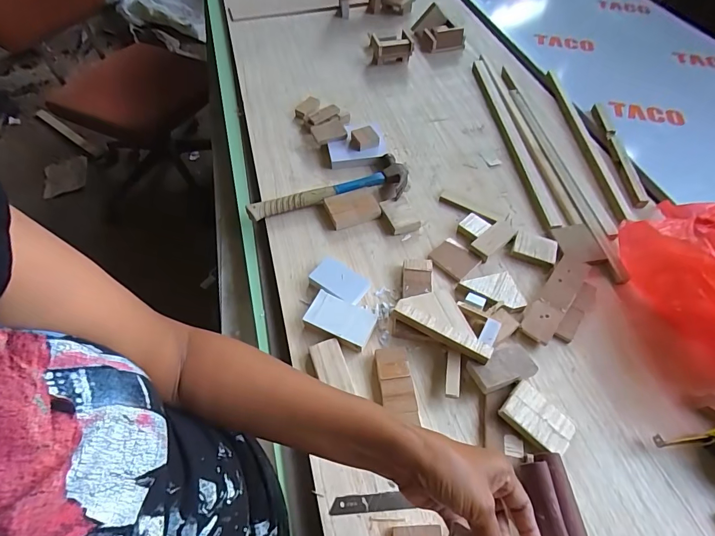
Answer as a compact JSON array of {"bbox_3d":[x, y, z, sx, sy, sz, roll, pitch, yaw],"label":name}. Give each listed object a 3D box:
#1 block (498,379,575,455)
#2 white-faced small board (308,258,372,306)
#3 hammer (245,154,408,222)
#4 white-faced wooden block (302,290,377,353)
[{"bbox_3d":[0.215,0.181,0.469,0.079,0.020,0.054,39,64,23],"label":"block"},{"bbox_3d":[-0.027,0.021,0.582,0.084,0.019,0.052,30,60,18],"label":"white-faced small board"},{"bbox_3d":[-0.051,-0.140,0.685,0.280,0.032,0.098,-12,57,-9],"label":"hammer"},{"bbox_3d":[-0.025,0.071,0.541,0.092,0.027,0.054,21,58,13],"label":"white-faced wooden block"}]

